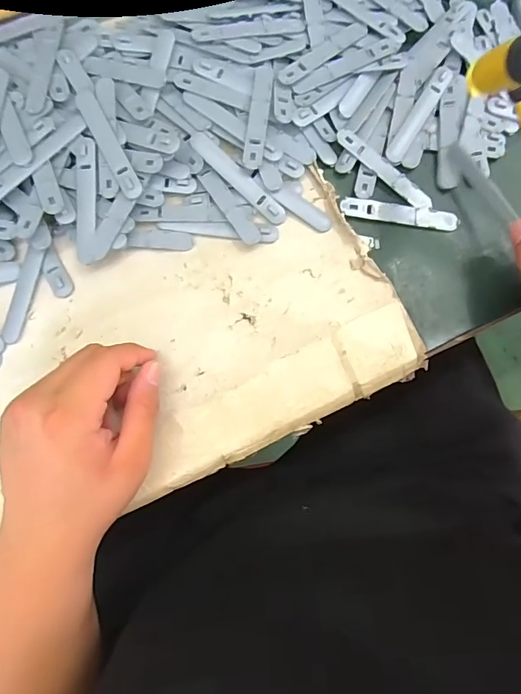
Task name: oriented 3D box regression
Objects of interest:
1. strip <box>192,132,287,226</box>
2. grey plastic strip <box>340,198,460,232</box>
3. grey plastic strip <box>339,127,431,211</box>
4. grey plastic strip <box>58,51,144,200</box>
[{"bbox_3d":[-0.018,-0.132,0.340,0.095,0.004,0.015,44,88,-1],"label":"strip"},{"bbox_3d":[0.112,-0.107,0.345,0.094,0.005,0.016,8,78,0],"label":"grey plastic strip"},{"bbox_3d":[0.101,-0.144,0.348,0.092,0.006,0.016,41,80,7],"label":"grey plastic strip"},{"bbox_3d":[-0.123,-0.173,0.327,0.017,0.006,0.135,-27,80,-6],"label":"grey plastic strip"}]

